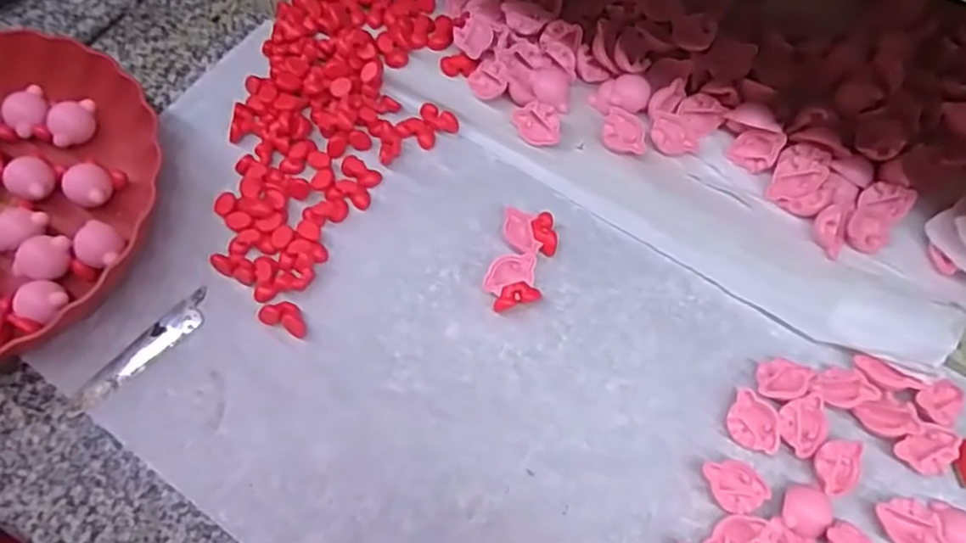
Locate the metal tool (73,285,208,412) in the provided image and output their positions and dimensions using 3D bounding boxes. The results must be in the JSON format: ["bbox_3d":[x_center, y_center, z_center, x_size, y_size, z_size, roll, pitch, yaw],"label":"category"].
[{"bbox_3d":[-0.212,0.050,0.426,0.019,0.004,0.099,40,71,17],"label":"metal tool"}]

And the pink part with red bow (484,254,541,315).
[{"bbox_3d":[0.019,0.006,0.442,0.035,0.013,0.031,-16,66,-8],"label":"pink part with red bow"}]

